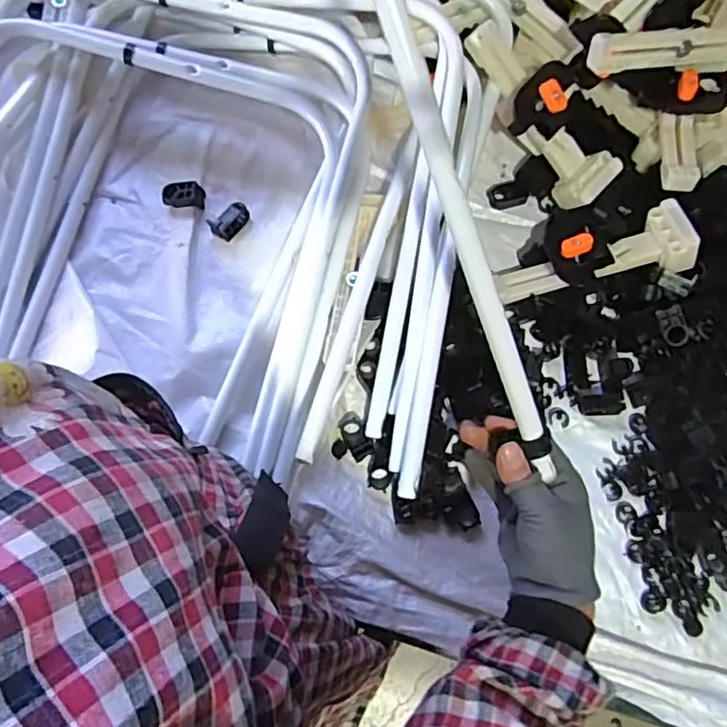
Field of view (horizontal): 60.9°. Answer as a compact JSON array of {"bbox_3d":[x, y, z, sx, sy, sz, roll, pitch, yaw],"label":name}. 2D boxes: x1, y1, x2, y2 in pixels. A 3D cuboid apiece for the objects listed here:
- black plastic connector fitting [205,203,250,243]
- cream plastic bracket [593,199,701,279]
[{"bbox_3d":[-0.141,-0.150,0.657,0.043,0.019,0.025,-38,74,-10],"label":"black plastic connector fitting"},{"bbox_3d":[0.281,-0.116,0.620,0.091,0.029,0.065,-22,55,29],"label":"cream plastic bracket"}]

